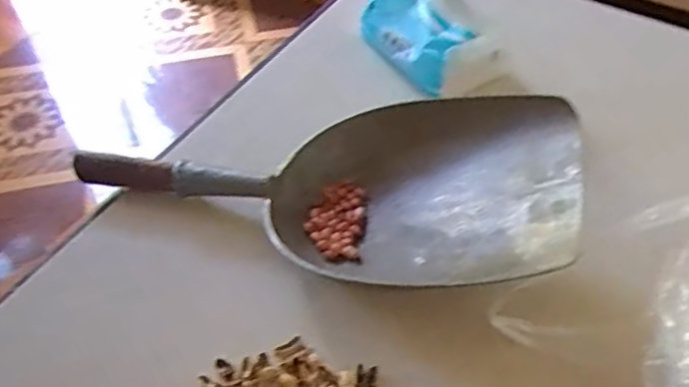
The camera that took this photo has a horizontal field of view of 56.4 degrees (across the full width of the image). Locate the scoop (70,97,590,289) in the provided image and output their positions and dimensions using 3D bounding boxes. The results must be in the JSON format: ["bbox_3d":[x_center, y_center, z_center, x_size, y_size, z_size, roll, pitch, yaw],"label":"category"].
[{"bbox_3d":[-0.025,-0.018,0.535,0.417,0.083,0.184,9,50,8],"label":"scoop"}]

